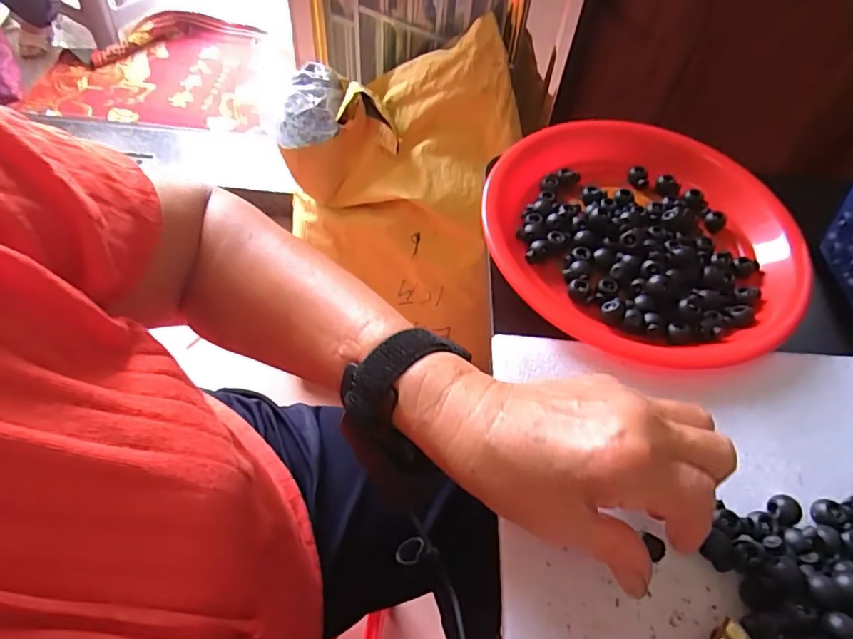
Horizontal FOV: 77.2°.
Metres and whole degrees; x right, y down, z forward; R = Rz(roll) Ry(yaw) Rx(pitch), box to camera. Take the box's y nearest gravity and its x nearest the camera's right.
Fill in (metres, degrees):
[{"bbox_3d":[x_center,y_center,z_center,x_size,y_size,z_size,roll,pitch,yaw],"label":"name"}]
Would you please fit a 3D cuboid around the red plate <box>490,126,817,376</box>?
[{"bbox_3d":[0.158,-0.066,0.388,0.219,0.031,0.218,2,55,-4],"label":"red plate"}]

